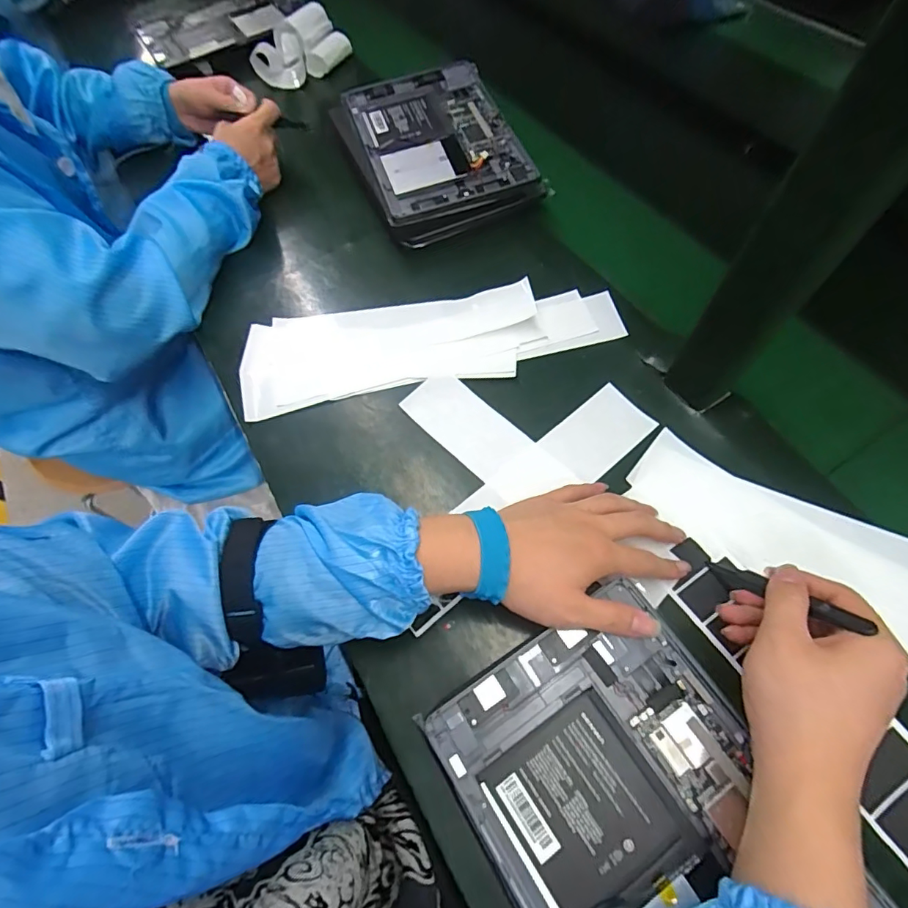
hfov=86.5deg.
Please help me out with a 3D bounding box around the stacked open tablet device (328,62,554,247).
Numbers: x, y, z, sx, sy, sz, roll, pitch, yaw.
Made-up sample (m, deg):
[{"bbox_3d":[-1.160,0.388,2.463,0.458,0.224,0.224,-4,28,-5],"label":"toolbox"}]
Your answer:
[{"bbox_3d":[-0.026,-0.359,0.577,0.182,0.058,0.263,-20,63,-8],"label":"stacked open tablet device"}]

